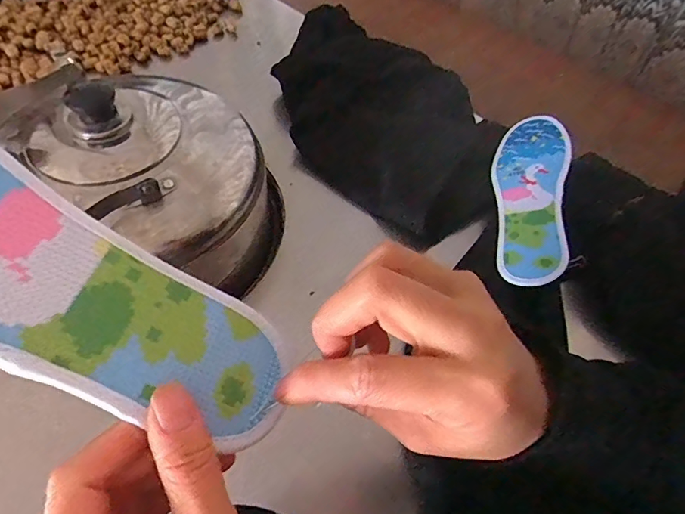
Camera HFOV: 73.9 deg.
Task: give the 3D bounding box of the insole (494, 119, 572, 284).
[{"bbox_3d":[0.198,-0.071,0.481,0.076,0.008,0.237,-6,50,30],"label":"insole"}]

